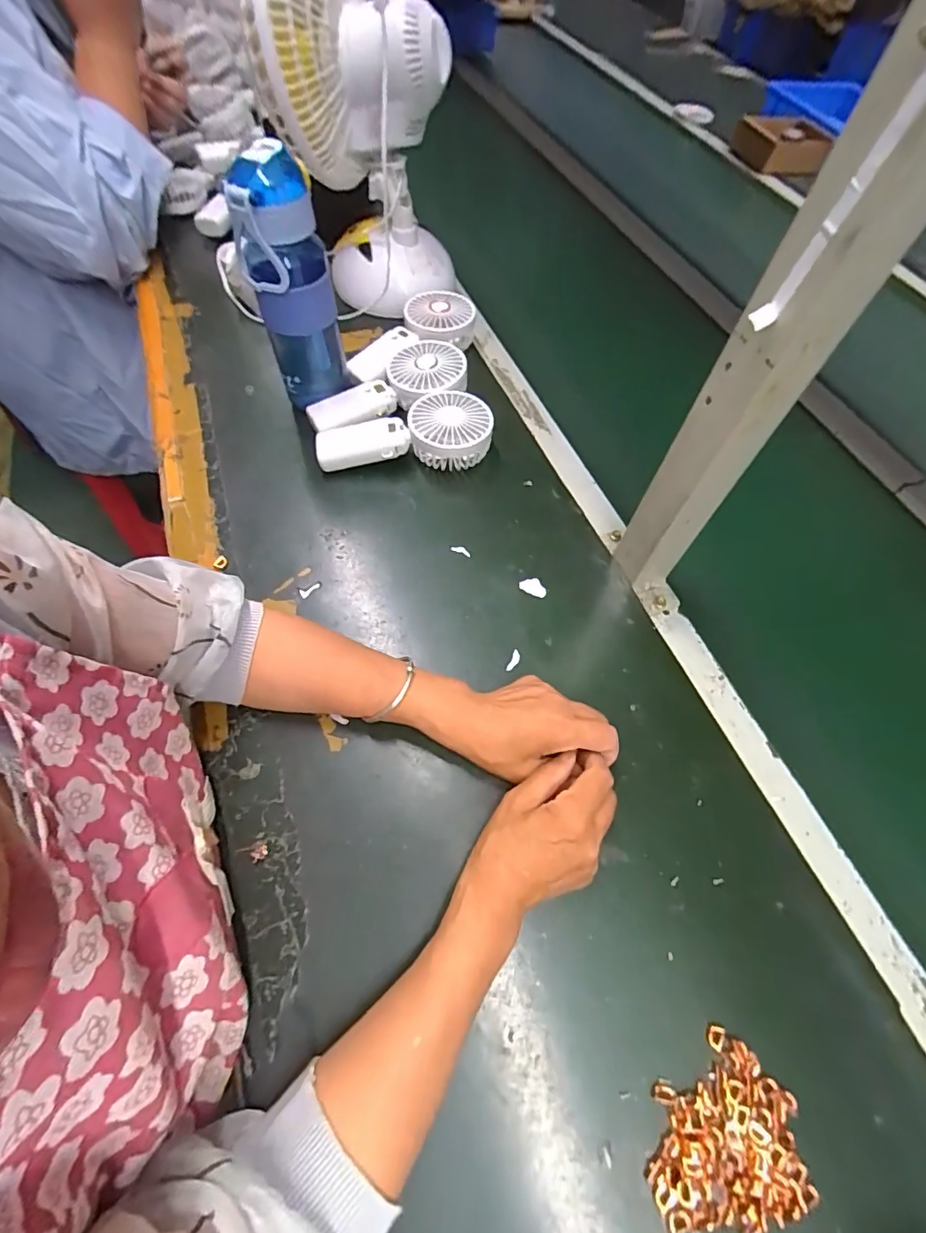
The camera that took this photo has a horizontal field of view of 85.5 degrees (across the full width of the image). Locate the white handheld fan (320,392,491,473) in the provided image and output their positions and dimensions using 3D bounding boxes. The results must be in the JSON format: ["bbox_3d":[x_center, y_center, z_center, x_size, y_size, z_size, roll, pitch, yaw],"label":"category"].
[{"bbox_3d":[-0.062,-0.196,0.535,0.181,0.046,0.083,1,61,-3],"label":"white handheld fan"}]

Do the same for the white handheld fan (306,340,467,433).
[{"bbox_3d":[-0.087,-0.257,0.565,0.181,0.050,0.096,-15,63,-12],"label":"white handheld fan"}]

